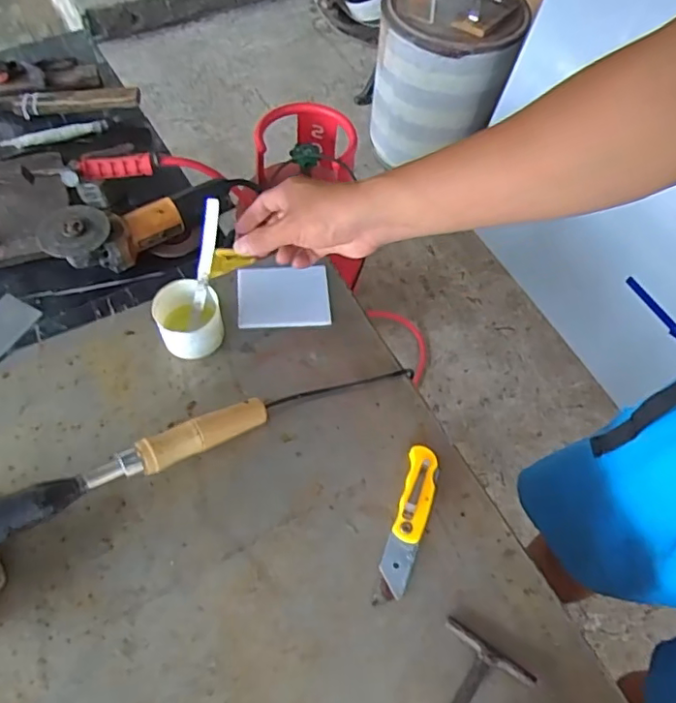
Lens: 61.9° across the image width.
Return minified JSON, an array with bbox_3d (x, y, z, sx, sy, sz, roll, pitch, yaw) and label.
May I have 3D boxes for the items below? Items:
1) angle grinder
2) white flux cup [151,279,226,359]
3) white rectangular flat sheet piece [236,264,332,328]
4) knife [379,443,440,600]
[{"bbox_3d":[-0.294,-0.206,0.850,0.291,0.081,0.086,-33,65,-21],"label":"angle grinder"},{"bbox_3d":[-0.153,-0.031,0.586,0.064,0.056,0.065,1,58,-2],"label":"white flux cup"},{"bbox_3d":[-0.062,-0.063,0.640,0.102,0.009,0.079,-3,59,-5],"label":"white rectangular flat sheet piece"},{"bbox_3d":[0.067,0.149,0.512,0.030,0.014,0.134,16,59,7],"label":"knife"}]

